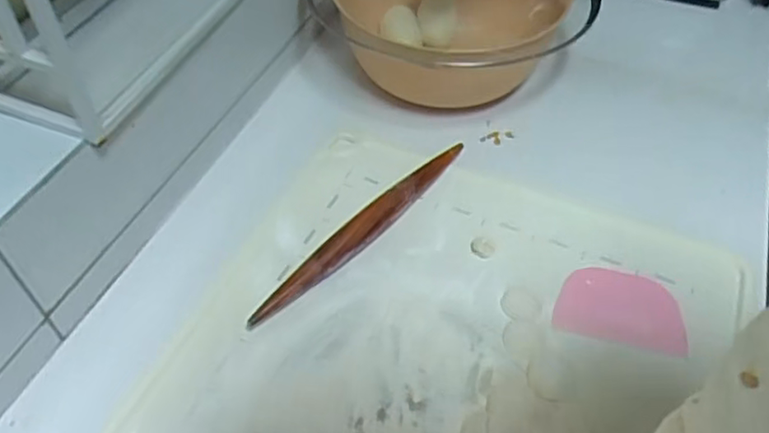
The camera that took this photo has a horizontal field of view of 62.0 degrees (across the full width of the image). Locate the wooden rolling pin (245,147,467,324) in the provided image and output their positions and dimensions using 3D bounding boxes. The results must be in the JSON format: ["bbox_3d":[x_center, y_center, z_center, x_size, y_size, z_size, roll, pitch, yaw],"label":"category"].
[{"bbox_3d":[-0.017,0.008,0.606,0.029,0.033,0.280,34,58,23],"label":"wooden rolling pin"}]

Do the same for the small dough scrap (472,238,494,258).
[{"bbox_3d":[0.092,0.029,0.609,0.023,0.012,0.017,32,57,22],"label":"small dough scrap"}]

